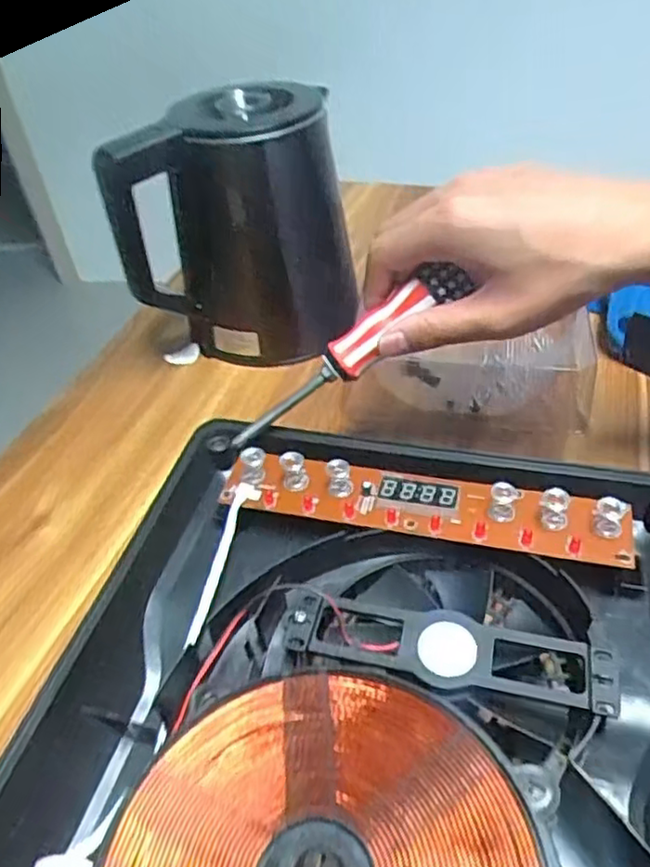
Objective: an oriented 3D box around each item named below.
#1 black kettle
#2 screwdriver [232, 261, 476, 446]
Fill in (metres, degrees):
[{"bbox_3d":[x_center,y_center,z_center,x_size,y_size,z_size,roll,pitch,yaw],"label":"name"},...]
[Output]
[{"bbox_3d":[-0.068,-0.165,0.524,0.166,0.176,0.126,-1,42,6],"label":"black kettle"},{"bbox_3d":[0.009,-0.041,0.371,0.156,0.017,0.021,-38,40,17],"label":"screwdriver"}]

